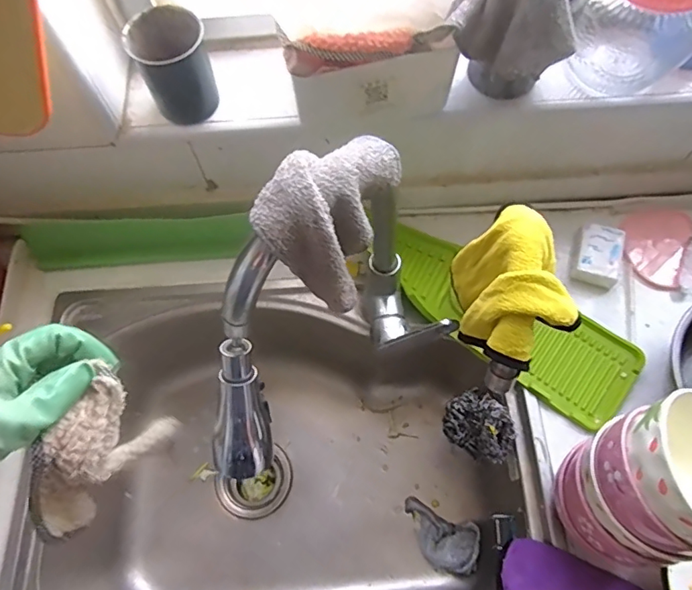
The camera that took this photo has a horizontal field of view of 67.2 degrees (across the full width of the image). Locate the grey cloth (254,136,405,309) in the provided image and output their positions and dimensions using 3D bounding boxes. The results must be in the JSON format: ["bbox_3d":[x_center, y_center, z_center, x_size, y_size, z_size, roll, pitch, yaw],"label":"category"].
[{"bbox_3d":[-0.010,-0.060,0.351,0.063,0.097,0.104,17,67,9],"label":"grey cloth"}]

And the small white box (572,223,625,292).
[{"bbox_3d":[0.314,-0.048,0.648,0.056,0.028,0.079,17,67,9],"label":"small white box"}]

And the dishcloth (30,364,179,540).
[{"bbox_3d":[-0.182,0.131,0.401,0.033,0.153,0.108,26,69,13],"label":"dishcloth"}]

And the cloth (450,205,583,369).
[{"bbox_3d":[0.133,0.006,0.424,0.075,0.113,0.115,3,66,3],"label":"cloth"}]

